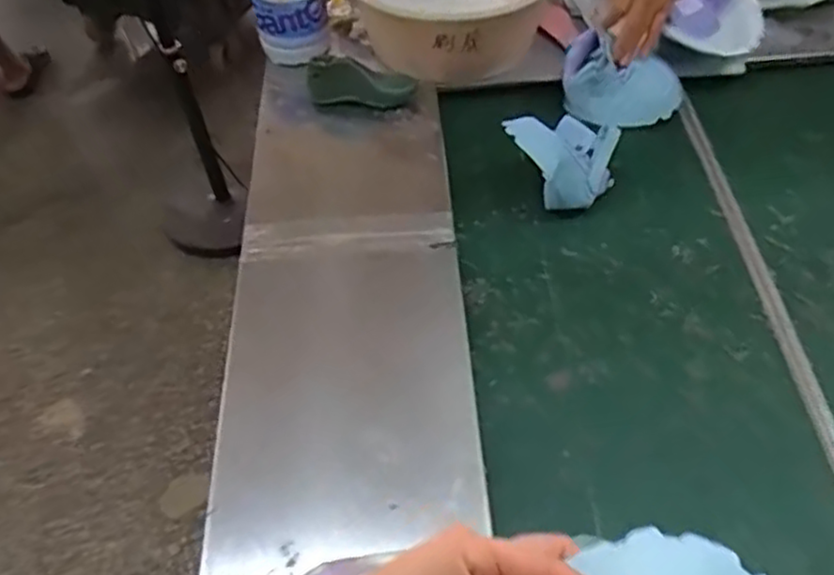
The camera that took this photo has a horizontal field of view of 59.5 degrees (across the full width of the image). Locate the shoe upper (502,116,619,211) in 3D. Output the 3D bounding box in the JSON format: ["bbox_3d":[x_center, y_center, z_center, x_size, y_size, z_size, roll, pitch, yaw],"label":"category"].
[{"bbox_3d":[0.172,-0.150,0.852,0.122,0.092,0.105,-33,56,-23],"label":"shoe upper"}]

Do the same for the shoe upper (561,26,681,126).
[{"bbox_3d":[0.266,-0.264,0.949,0.148,0.077,0.090,13,52,14],"label":"shoe upper"}]

